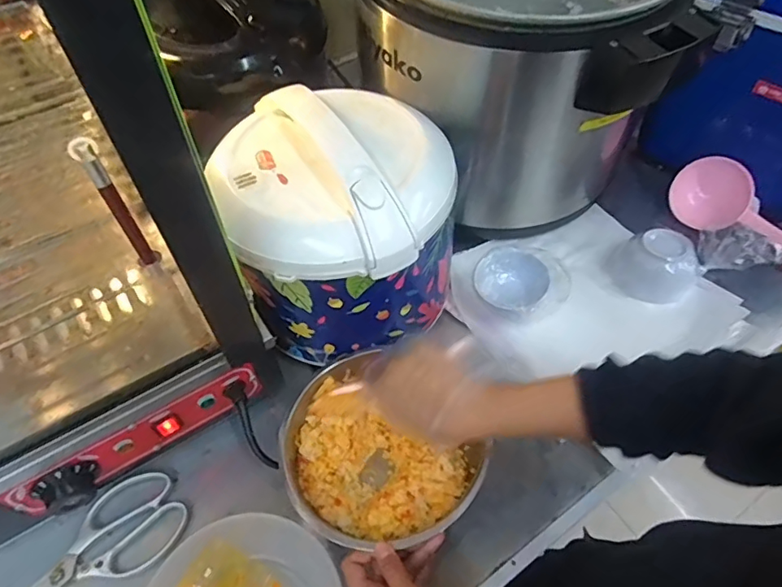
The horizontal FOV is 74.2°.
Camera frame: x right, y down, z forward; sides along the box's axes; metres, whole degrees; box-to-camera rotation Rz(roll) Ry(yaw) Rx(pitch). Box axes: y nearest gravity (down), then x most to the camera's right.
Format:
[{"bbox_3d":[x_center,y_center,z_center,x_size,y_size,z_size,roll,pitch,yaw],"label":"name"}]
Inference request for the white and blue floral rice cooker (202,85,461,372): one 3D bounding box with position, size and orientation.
[{"bbox_3d":[-0.051,-0.064,0.553,0.216,0.215,0.192,-8,57,-6],"label":"white and blue floral rice cooker"}]

